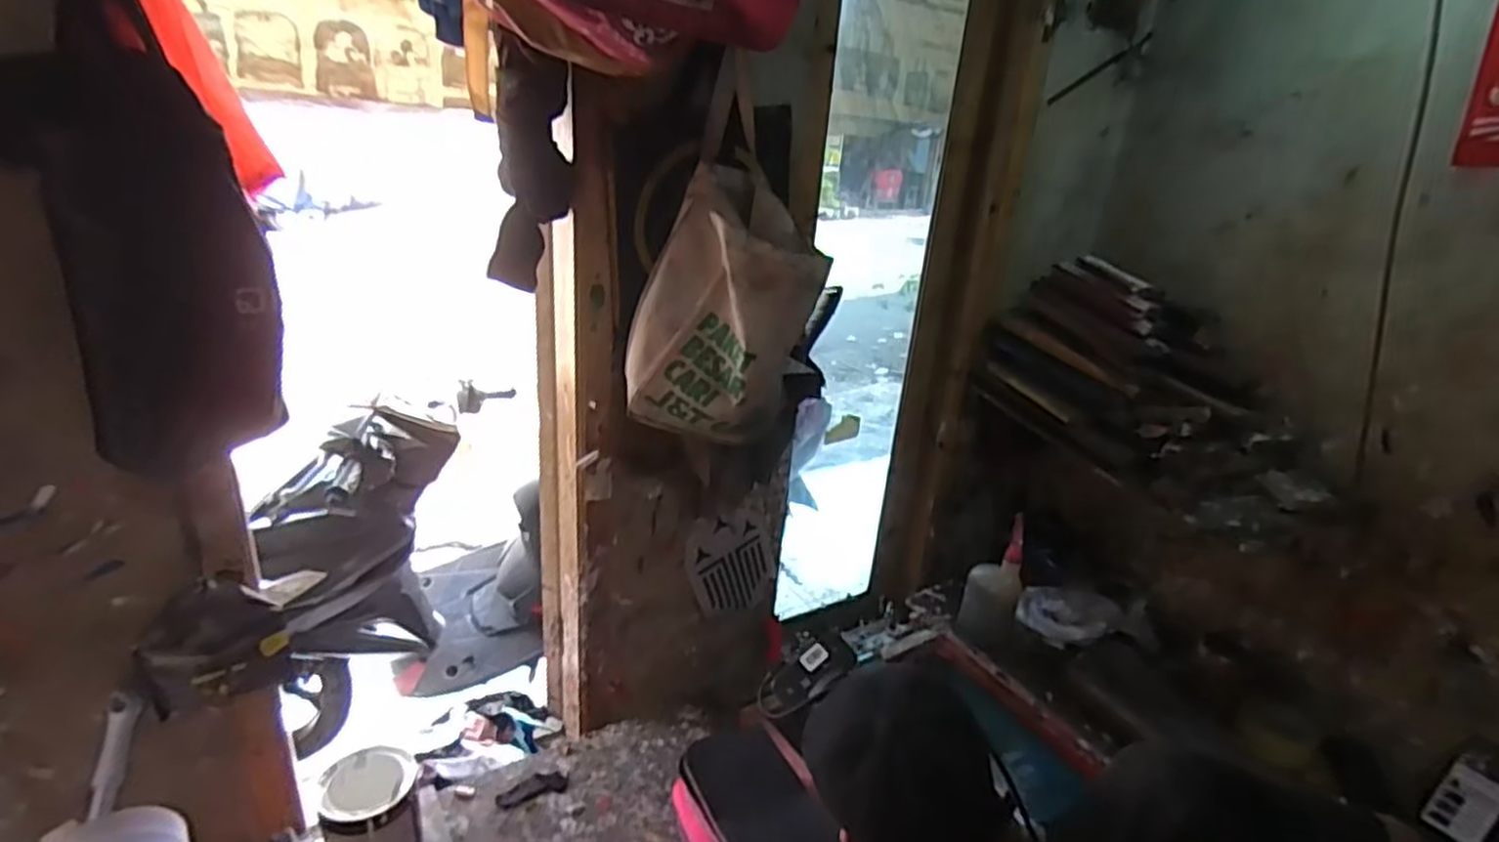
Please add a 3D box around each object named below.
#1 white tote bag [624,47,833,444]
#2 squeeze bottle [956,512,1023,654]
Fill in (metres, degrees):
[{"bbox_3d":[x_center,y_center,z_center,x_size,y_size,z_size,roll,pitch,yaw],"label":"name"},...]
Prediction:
[{"bbox_3d":[-0.031,-0.184,0.941,0.227,0.396,0.192,2,22,-5],"label":"white tote bag"},{"bbox_3d":[0.472,0.322,1.473,0.098,0.256,0.089,7,22,7],"label":"squeeze bottle"}]

